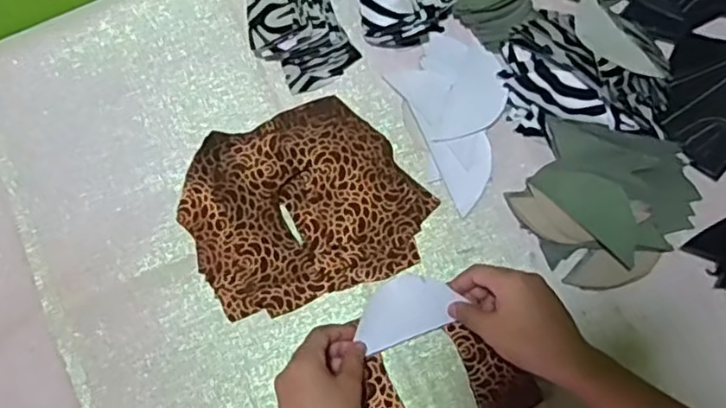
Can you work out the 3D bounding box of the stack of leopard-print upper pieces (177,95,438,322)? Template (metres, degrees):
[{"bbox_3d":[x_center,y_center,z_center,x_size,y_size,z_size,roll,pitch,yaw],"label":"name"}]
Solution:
[{"bbox_3d":[-0.052,0.000,0.574,0.196,0.033,0.163,-19,76,-7],"label":"stack of leopard-print upper pieces"}]

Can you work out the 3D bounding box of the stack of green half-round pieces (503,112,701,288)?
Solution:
[{"bbox_3d":[0.207,-0.011,0.554,0.142,0.039,0.145,-33,77,-7],"label":"stack of green half-round pieces"}]

